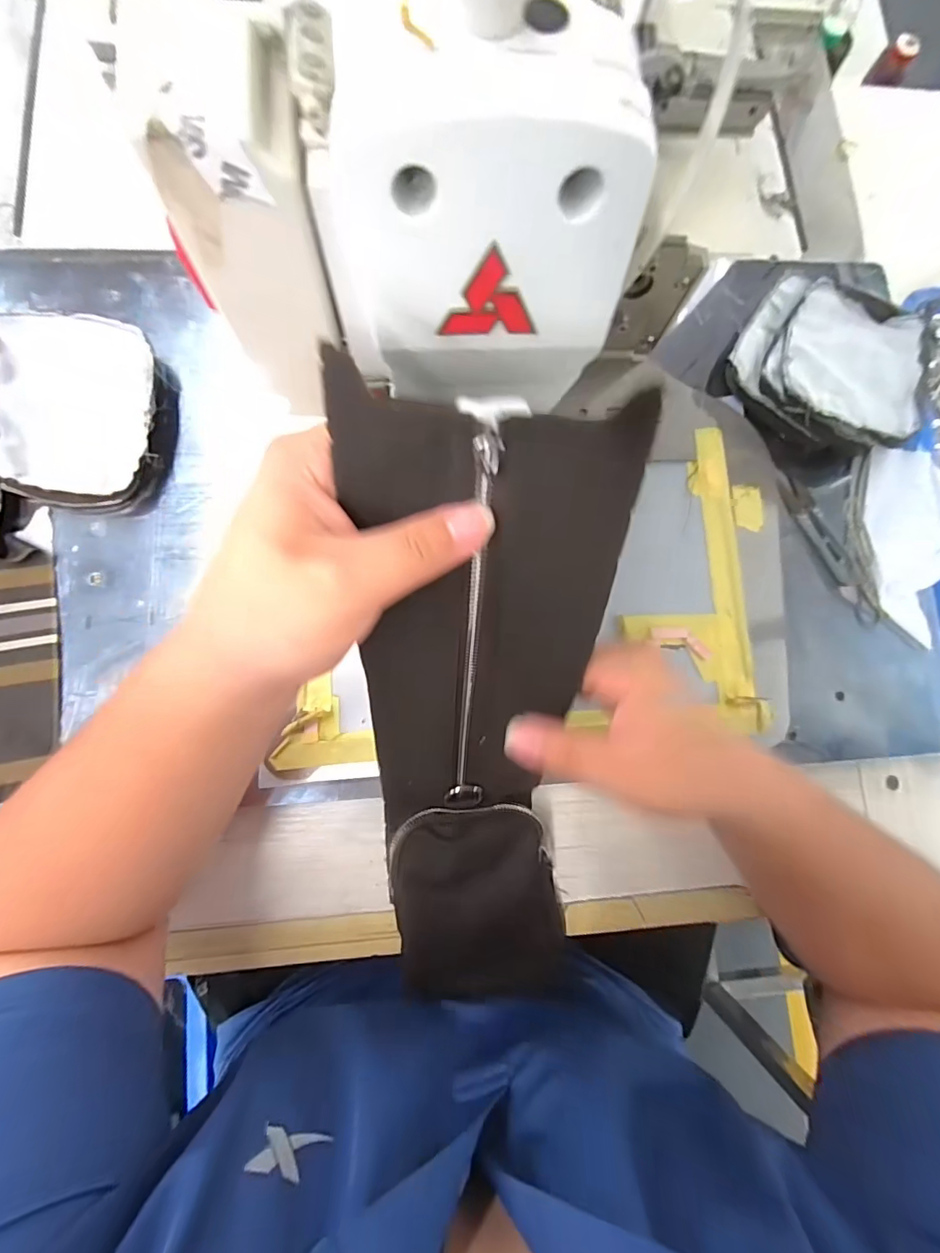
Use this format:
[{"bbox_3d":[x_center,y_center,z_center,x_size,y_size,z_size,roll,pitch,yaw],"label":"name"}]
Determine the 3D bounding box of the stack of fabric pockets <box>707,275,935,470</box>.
[{"bbox_3d":[0.304,-0.224,0.402,0.151,0.039,0.151,25,80,-1],"label":"stack of fabric pockets"}]

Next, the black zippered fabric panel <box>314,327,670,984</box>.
[{"bbox_3d":[0.005,0.080,0.270,0.122,0.079,0.389,0,123,-5],"label":"black zippered fabric panel"}]

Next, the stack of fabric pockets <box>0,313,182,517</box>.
[{"bbox_3d":[-0.289,-0.158,0.353,0.120,0.035,0.137,-2,81,-5],"label":"stack of fabric pockets"}]

